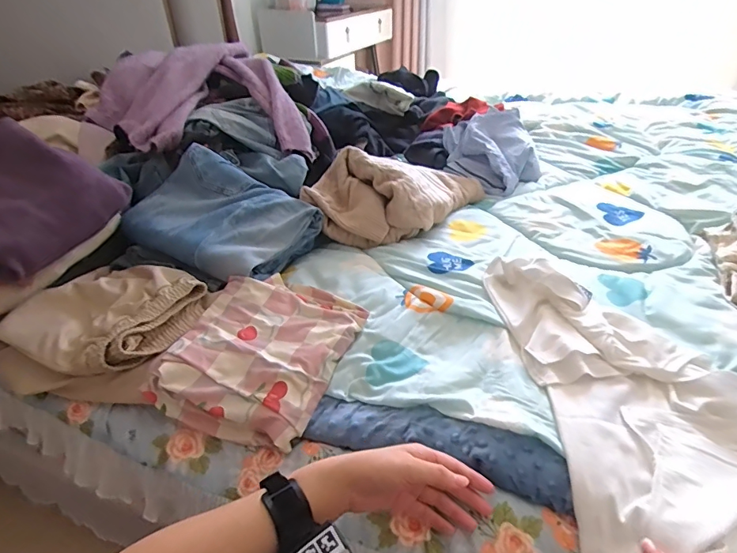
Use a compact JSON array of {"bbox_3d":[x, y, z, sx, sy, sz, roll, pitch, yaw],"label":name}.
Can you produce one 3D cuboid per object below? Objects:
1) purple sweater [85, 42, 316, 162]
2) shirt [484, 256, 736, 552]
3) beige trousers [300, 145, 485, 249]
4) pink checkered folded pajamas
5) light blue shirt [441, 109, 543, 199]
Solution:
[{"bbox_3d":[-0.412,-0.410,1.075,0.463,0.194,0.399,-13,35,-16],"label":"purple sweater"},{"bbox_3d":[0.341,0.132,0.568,0.272,0.082,0.467,-2,34,0],"label":"shirt"},{"bbox_3d":[0.069,-0.182,0.954,0.423,0.135,0.199,-18,37,-22],"label":"beige trousers"},{"bbox_3d":[-0.143,0.100,0.663,0.227,0.070,0.274,11,36,18],"label":"pink checkered folded pajamas"},{"bbox_3d":[0.314,-0.318,1.146,0.222,0.125,0.257,-2,34,0],"label":"light blue shirt"}]

